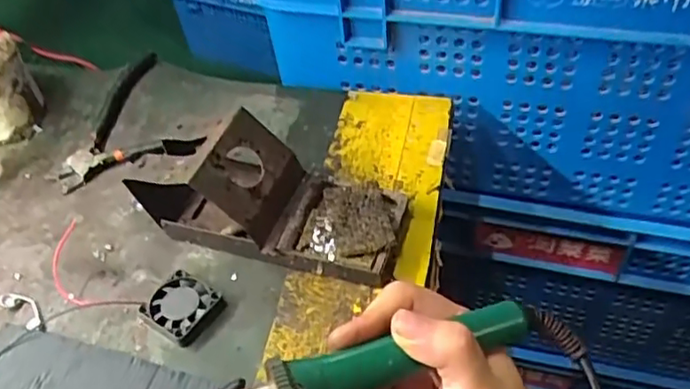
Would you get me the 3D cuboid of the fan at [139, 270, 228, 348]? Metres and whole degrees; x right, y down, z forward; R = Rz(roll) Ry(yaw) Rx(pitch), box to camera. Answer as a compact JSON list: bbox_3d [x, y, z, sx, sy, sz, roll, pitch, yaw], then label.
[{"bbox_3d":[-0.105,0.072,0.406,0.042,0.011,0.038,24,54,26],"label":"fan"}]

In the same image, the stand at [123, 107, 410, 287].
[{"bbox_3d":[-0.053,-0.003,0.425,0.175,0.079,0.075,6,48,12],"label":"stand"}]

